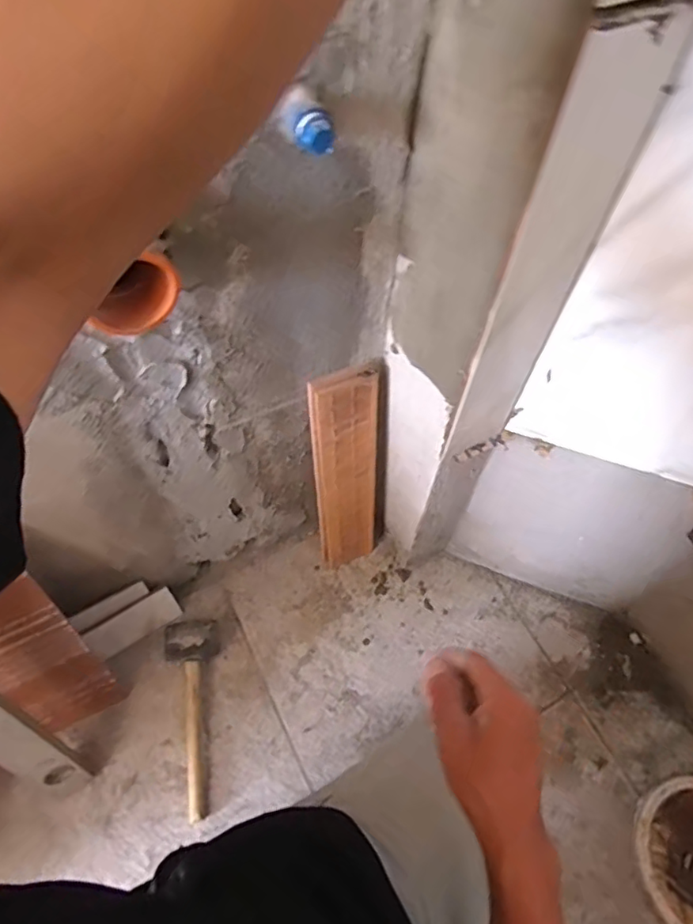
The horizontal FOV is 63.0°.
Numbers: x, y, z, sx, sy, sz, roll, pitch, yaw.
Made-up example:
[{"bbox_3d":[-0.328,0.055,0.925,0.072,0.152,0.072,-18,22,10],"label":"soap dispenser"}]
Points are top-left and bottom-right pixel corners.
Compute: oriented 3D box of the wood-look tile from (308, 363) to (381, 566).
[{"bbox_3d":[0.004,0.030,0.790,0.095,0.407,0.016,-23,54,-17],"label":"wood-look tile"}]

